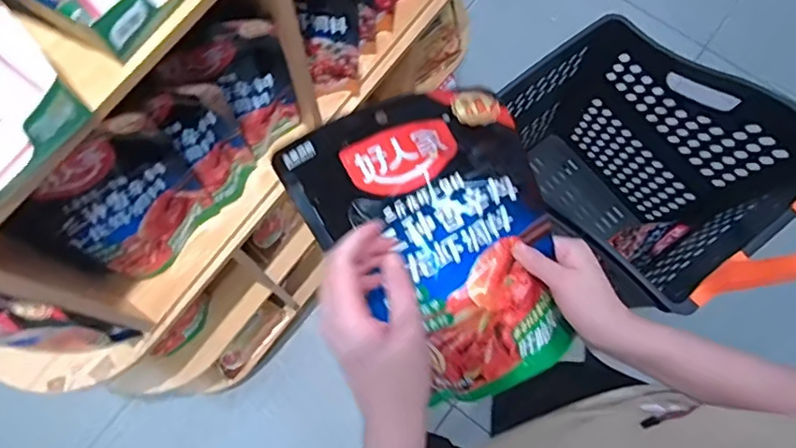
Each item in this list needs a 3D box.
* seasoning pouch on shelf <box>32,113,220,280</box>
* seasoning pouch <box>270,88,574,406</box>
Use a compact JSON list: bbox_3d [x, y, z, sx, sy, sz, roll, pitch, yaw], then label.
[{"bbox_3d":[-0.298,-0.019,0.660,0.146,0.232,0.054,-41,77,-11],"label":"seasoning pouch on shelf"},{"bbox_3d":[0.043,0.019,0.452,0.166,0.064,0.255,-32,99,0],"label":"seasoning pouch"}]

